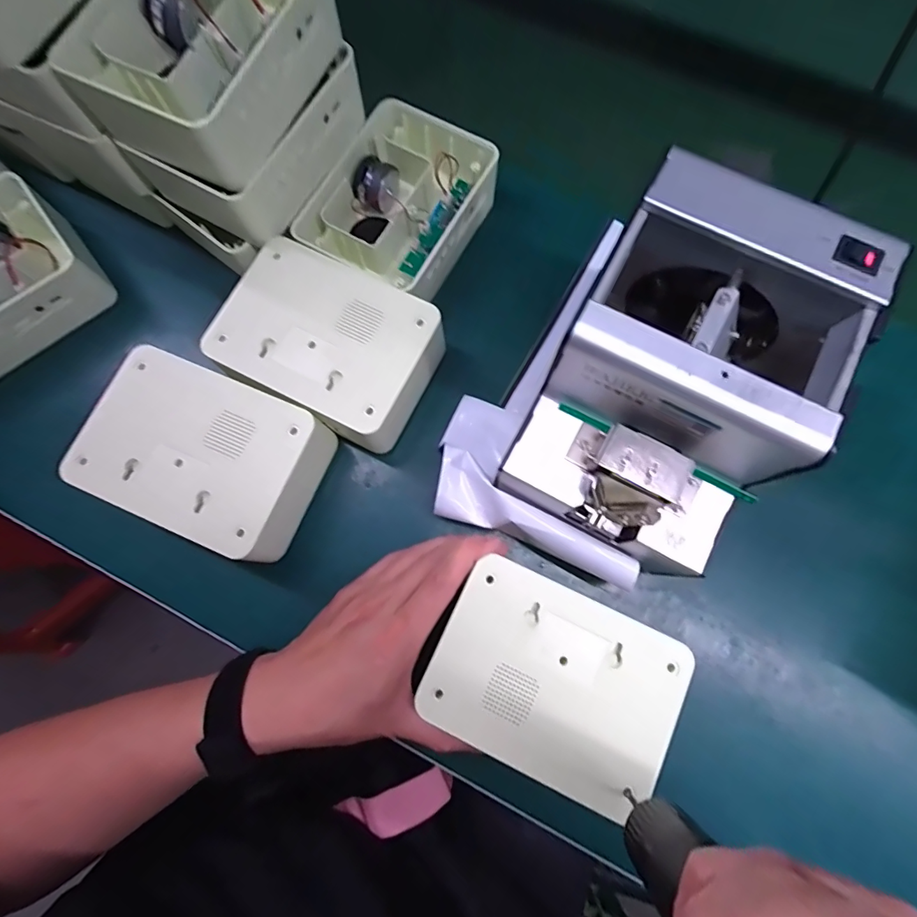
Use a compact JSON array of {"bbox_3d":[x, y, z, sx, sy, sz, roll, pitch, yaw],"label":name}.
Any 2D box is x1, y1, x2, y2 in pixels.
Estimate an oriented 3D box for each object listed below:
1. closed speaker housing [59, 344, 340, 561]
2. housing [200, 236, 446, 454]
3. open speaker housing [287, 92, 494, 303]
[{"bbox_3d":[-0.172,-0.003,0.321,0.138,0.054,0.100,22,77,5],"label":"closed speaker housing"},{"bbox_3d":[-0.092,-0.080,0.344,0.139,0.058,0.101,28,78,7],"label":"housing"},{"bbox_3d":[-0.045,-0.196,0.369,0.104,0.056,0.137,30,78,7],"label":"open speaker housing"}]

